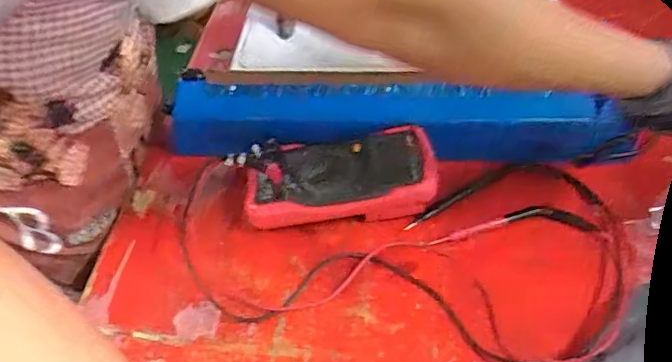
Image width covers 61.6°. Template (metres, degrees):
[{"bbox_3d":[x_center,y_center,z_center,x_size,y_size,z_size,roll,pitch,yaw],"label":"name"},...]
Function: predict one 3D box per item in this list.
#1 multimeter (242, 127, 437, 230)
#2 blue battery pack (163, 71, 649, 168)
[{"bbox_3d":[0.003,0.000,0.598,0.199,0.054,0.092,-6,47,-2],"label":"multimeter"},{"bbox_3d":[0.065,-0.067,0.641,0.530,0.084,0.049,1,47,5],"label":"blue battery pack"}]

